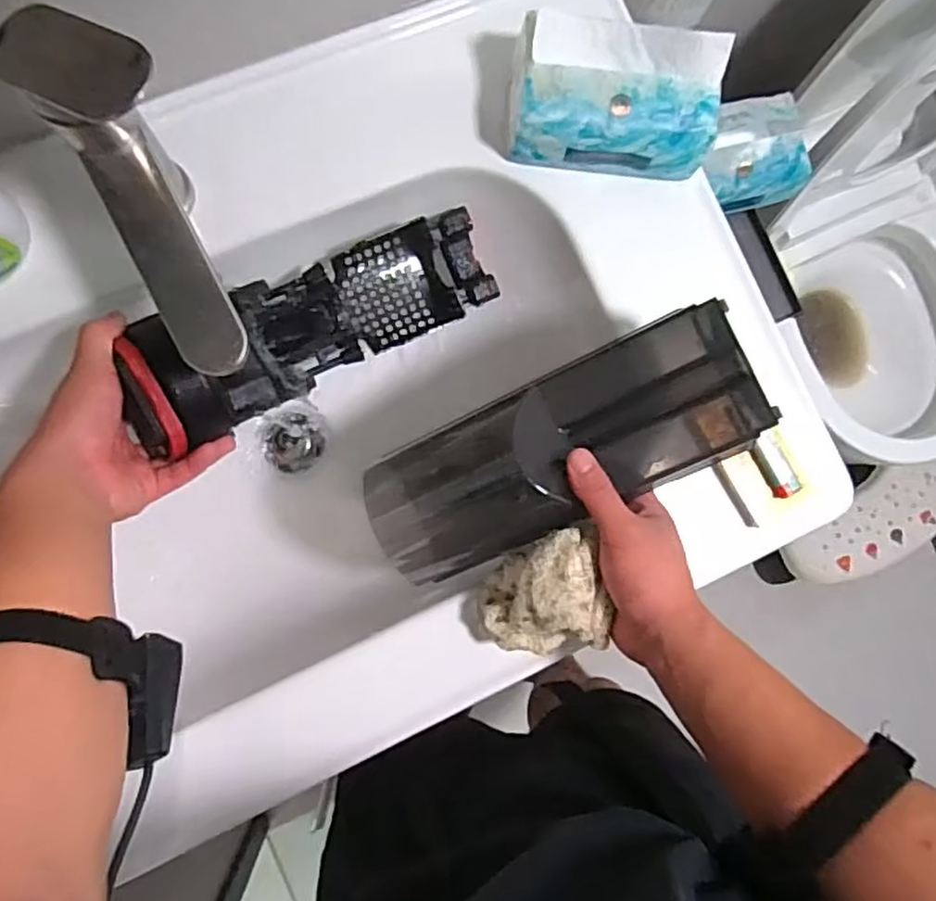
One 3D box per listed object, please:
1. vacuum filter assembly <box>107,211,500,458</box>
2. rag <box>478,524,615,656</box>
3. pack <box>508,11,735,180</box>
[{"bbox_3d":[-0.123,-0.099,0.541,0.295,0.102,0.094,-33,89,-27],"label":"vacuum filter assembly"},{"bbox_3d":[0.050,0.100,0.462,0.077,0.067,0.079,-14,86,-8],"label":"rag"},{"bbox_3d":[0.108,-0.261,0.502,0.146,0.076,0.080,7,84,-6],"label":"pack"}]

